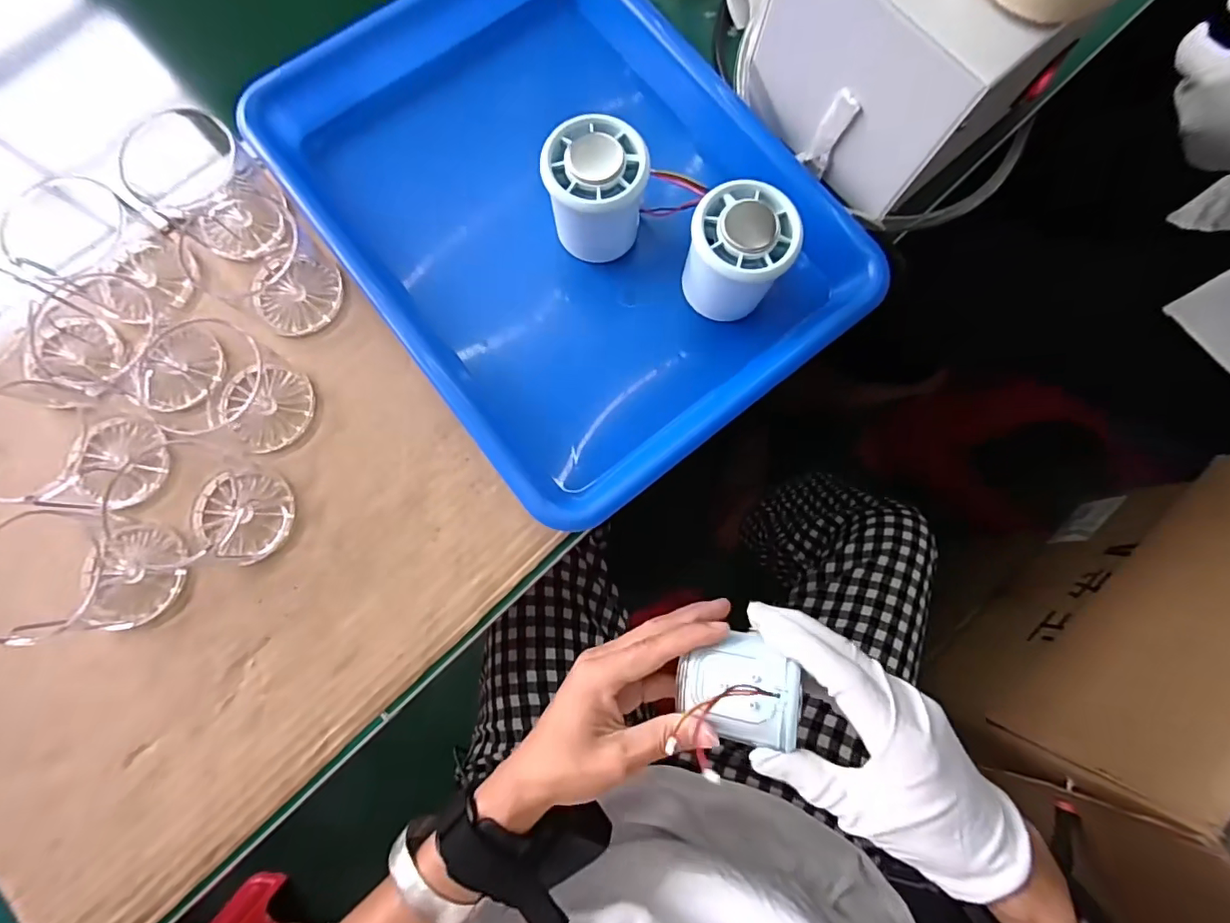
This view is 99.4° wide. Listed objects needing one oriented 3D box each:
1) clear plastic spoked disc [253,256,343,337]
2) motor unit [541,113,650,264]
[{"bbox_3d":[-0.192,-0.101,0.315,0.049,0.004,0.049,0,79,0],"label":"clear plastic spoked disc"},{"bbox_3d":[-0.011,-0.154,0.301,0.054,0.056,0.053,0,79,0],"label":"motor unit"}]

